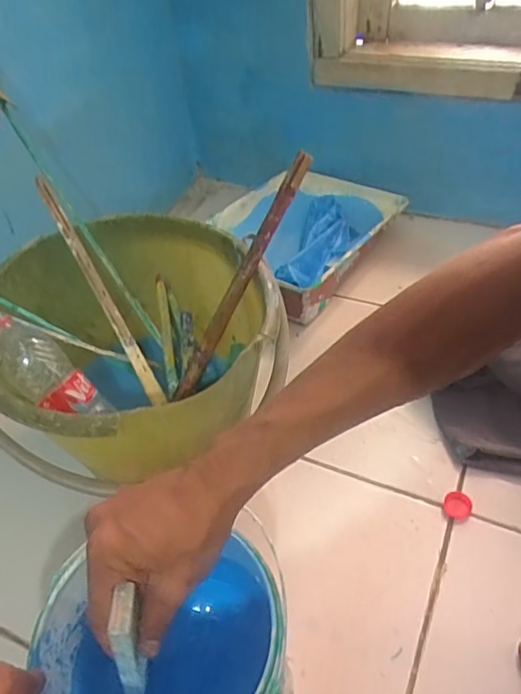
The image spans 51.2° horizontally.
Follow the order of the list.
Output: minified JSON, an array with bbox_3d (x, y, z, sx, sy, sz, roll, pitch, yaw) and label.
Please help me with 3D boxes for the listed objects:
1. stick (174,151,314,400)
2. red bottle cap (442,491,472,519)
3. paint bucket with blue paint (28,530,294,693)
[{"bbox_3d":[-0.023,-0.064,0.577,0.021,0.295,0.016,9,27,-46],"label":"stick"},{"bbox_3d":[0.225,0.181,0.621,0.031,0.007,0.032,-3,45,3],"label":"red bottle cap"},{"bbox_3d":[-0.066,0.260,0.436,0.175,0.160,0.158,-16,46,-9],"label":"paint bucket with blue paint"}]

